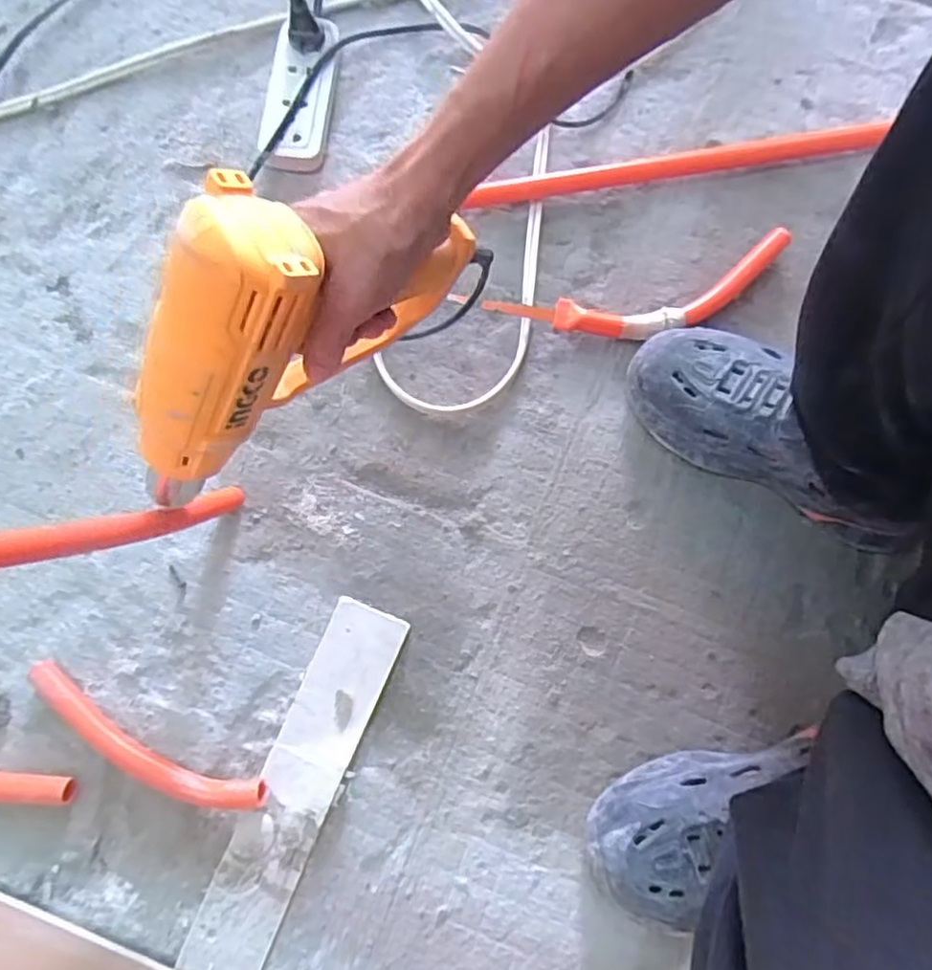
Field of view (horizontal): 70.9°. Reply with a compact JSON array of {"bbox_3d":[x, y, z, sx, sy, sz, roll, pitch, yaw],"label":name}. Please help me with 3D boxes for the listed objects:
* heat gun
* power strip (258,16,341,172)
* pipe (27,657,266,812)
[{"bbox_3d":[-0.102,-0.100,0.372,0.251,0.148,0.078,-30,79,-7],"label":"heat gun"},{"bbox_3d":[-0.165,-0.382,0.641,0.067,0.032,0.159,4,77,1],"label":"power strip"},{"bbox_3d":[-0.255,0.206,0.515,0.208,0.024,0.042,26,78,6],"label":"pipe"}]

